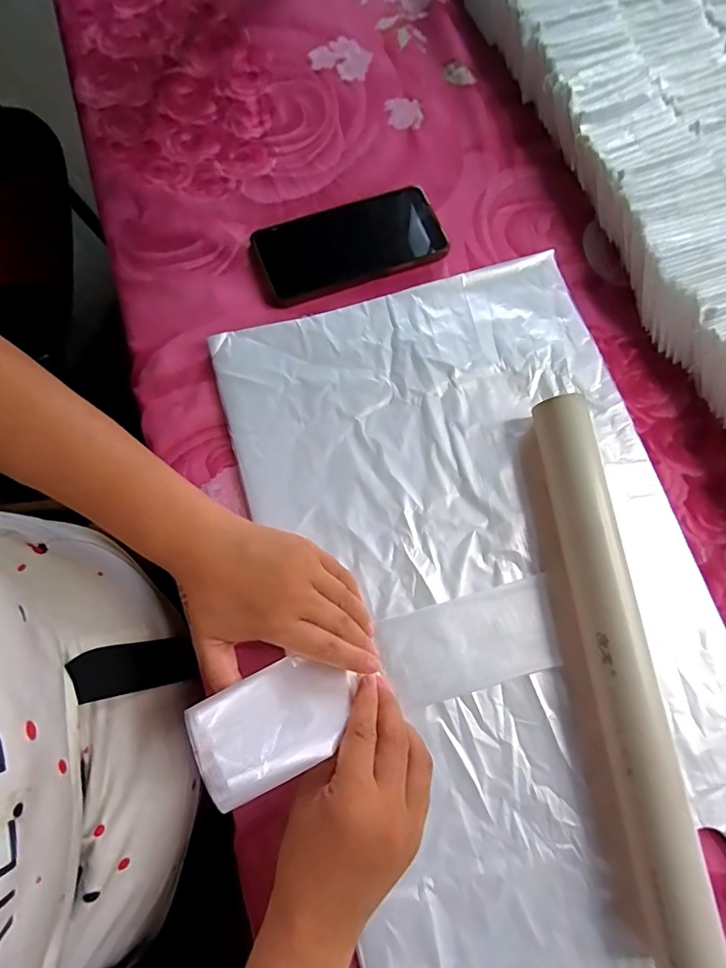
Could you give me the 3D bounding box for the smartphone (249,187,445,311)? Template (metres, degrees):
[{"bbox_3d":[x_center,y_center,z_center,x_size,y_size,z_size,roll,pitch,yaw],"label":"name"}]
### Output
[{"bbox_3d":[-0.011,-0.215,0.399,0.167,0.014,0.079,-21,77,-6],"label":"smartphone"}]

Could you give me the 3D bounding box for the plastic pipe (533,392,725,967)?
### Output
[{"bbox_3d":[0.162,0.109,0.300,0.031,0.041,0.346,-6,76,-2],"label":"plastic pipe"}]

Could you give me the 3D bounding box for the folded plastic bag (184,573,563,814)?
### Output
[{"bbox_3d":[0.021,0.121,0.288,0.241,0.056,0.061,-9,75,-30],"label":"folded plastic bag"}]

